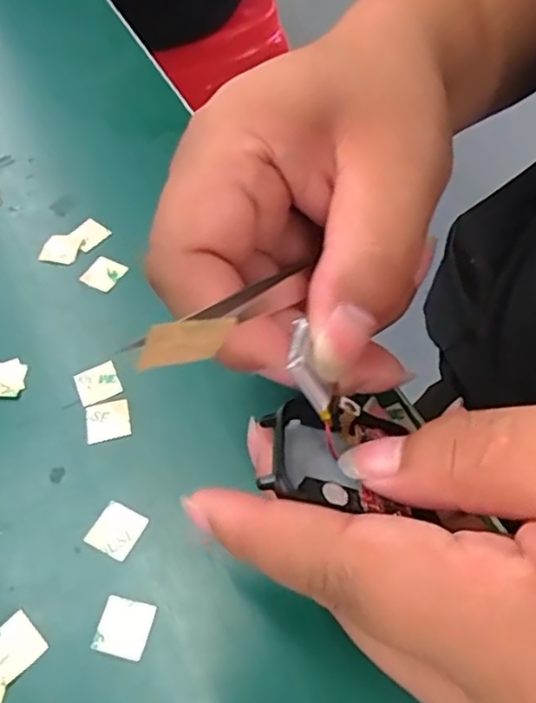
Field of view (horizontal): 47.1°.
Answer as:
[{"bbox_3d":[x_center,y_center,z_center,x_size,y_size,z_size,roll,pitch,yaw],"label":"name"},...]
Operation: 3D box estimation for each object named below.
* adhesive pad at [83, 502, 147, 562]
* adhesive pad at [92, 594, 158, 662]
[{"bbox_3d":[-0.049,0.057,0.198,0.016,0.004,0.016,23,60,18],"label":"adhesive pad"},{"bbox_3d":[-0.043,0.080,0.180,0.016,0.004,0.015,9,57,10],"label":"adhesive pad"}]

